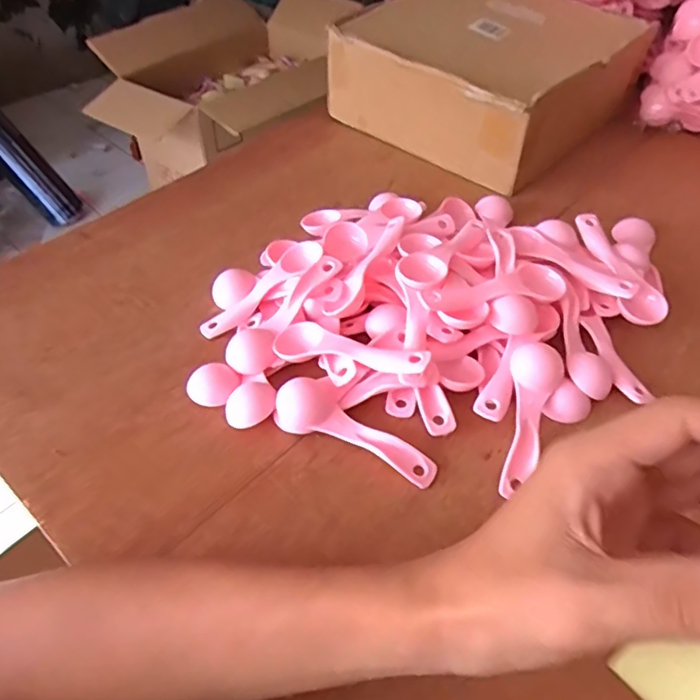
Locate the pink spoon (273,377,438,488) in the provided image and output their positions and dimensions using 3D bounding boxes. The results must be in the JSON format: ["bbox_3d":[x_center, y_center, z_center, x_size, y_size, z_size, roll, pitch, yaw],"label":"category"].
[{"bbox_3d":[0.003,0.051,0.374,0.109,0.021,0.032,21,49,20],"label":"pink spoon"}]

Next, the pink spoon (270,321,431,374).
[{"bbox_3d":[0.000,-0.002,0.393,0.107,0.018,0.031,18,48,17],"label":"pink spoon"}]

